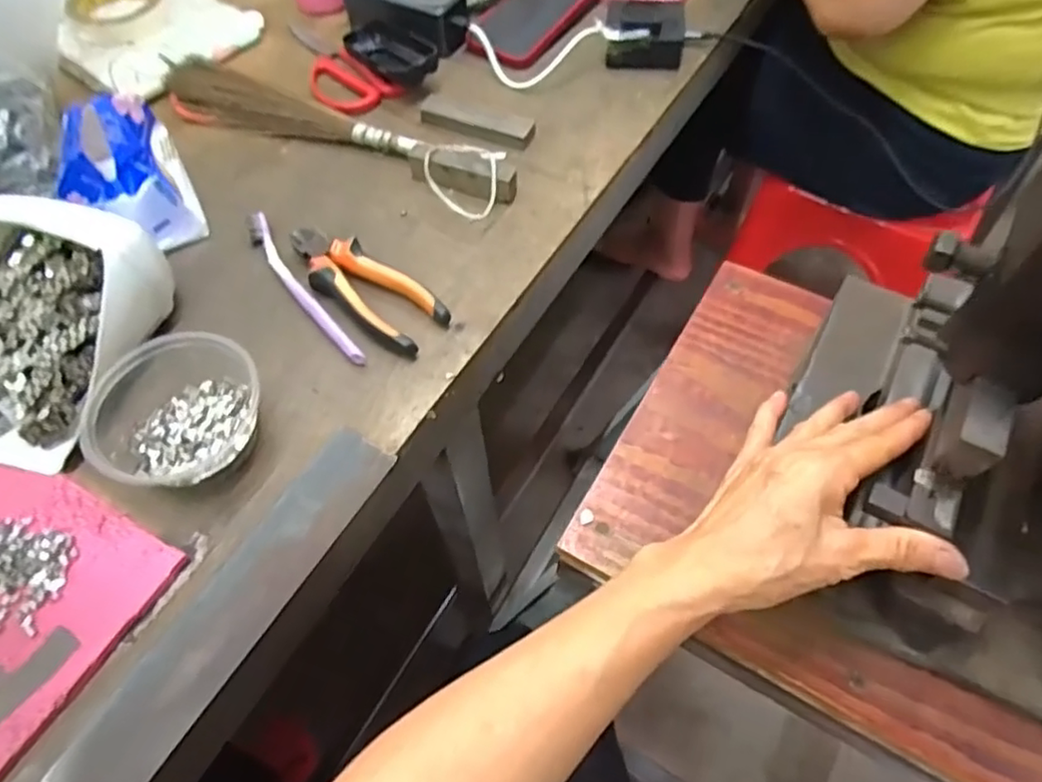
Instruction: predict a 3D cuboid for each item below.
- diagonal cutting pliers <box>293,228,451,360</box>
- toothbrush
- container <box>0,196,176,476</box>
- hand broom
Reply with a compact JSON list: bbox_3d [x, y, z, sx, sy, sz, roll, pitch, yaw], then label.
[{"bbox_3d":[-0.125,-0.084,0.514,0.147,0.022,0.053,35,66,21],"label":"diagonal cutting pliers"},{"bbox_3d":[-0.175,-0.083,0.517,0.018,0.011,0.180,-32,62,-17],"label":"toothbrush"},{"bbox_3d":[-0.350,-0.050,0.459,0.156,0.073,0.184,13,60,10],"label":"container"},{"bbox_3d":[-0.179,-0.241,0.598,0.361,0.034,0.069,21,61,14],"label":"hand broom"}]

